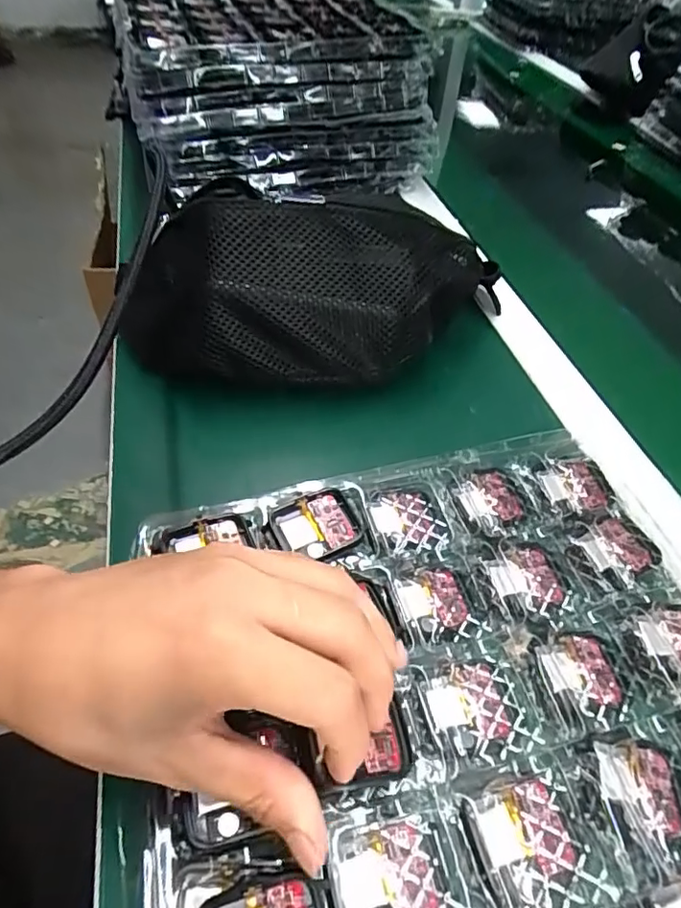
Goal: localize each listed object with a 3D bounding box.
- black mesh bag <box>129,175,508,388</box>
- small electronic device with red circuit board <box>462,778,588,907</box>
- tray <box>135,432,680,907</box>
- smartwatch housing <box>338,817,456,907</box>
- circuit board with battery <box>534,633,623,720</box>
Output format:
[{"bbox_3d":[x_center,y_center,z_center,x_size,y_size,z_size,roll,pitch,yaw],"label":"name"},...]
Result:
[{"bbox_3d":[-0.009,-0.111,0.379,0.265,0.106,0.099,-4,48,-7],"label":"black mesh bag"},{"bbox_3d":[0.069,0.146,0.208,0.038,0.007,0.037,-11,50,-13],"label":"small electronic device with red circuit board"},{"bbox_3d":[0.057,0.116,0.237,0.266,0.033,0.262,-10,49,-12],"label":"tray"},{"bbox_3d":[0.020,0.155,0.198,0.037,0.009,0.037,-4,48,-8],"label":"smartwatch housing"},{"bbox_3d":[0.108,0.099,0.249,0.034,0.004,0.034,-7,49,-9],"label":"circuit board with battery"}]

